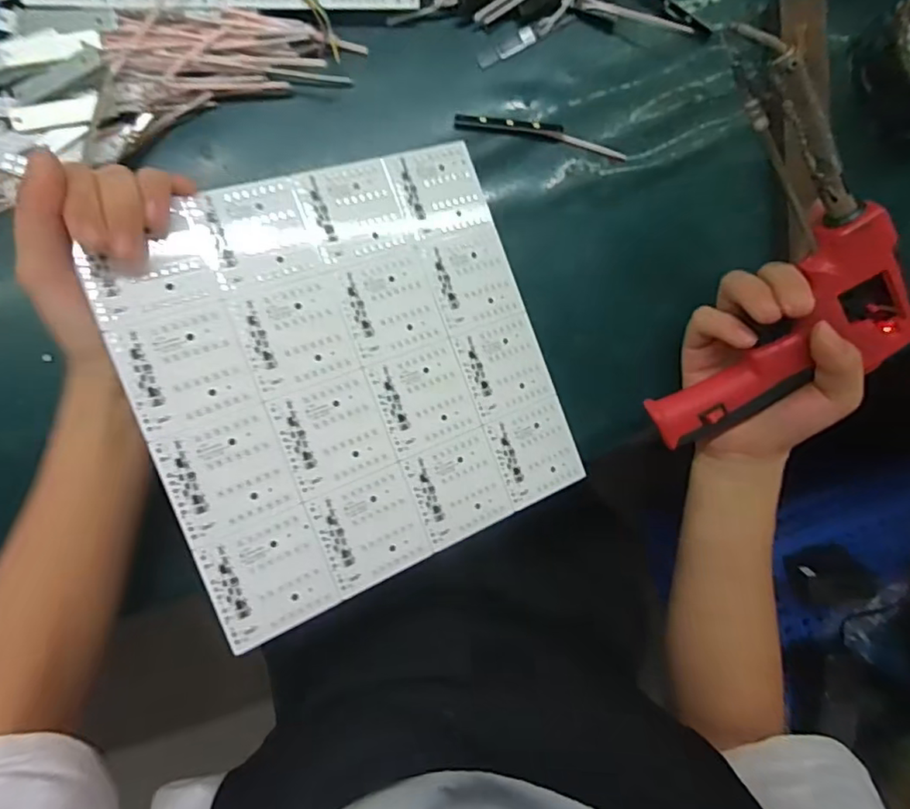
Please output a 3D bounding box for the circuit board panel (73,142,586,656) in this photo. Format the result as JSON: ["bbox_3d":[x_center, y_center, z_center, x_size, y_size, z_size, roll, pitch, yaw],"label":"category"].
[{"bbox_3d":[-0.052,-0.019,0.319,0.223,0.004,0.225,-22,94,-22],"label":"circuit board panel"}]

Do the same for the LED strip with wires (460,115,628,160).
[{"bbox_3d":[0.055,-0.171,0.352,0.108,0.007,0.013,10,92,-5],"label":"LED strip with wires"}]

